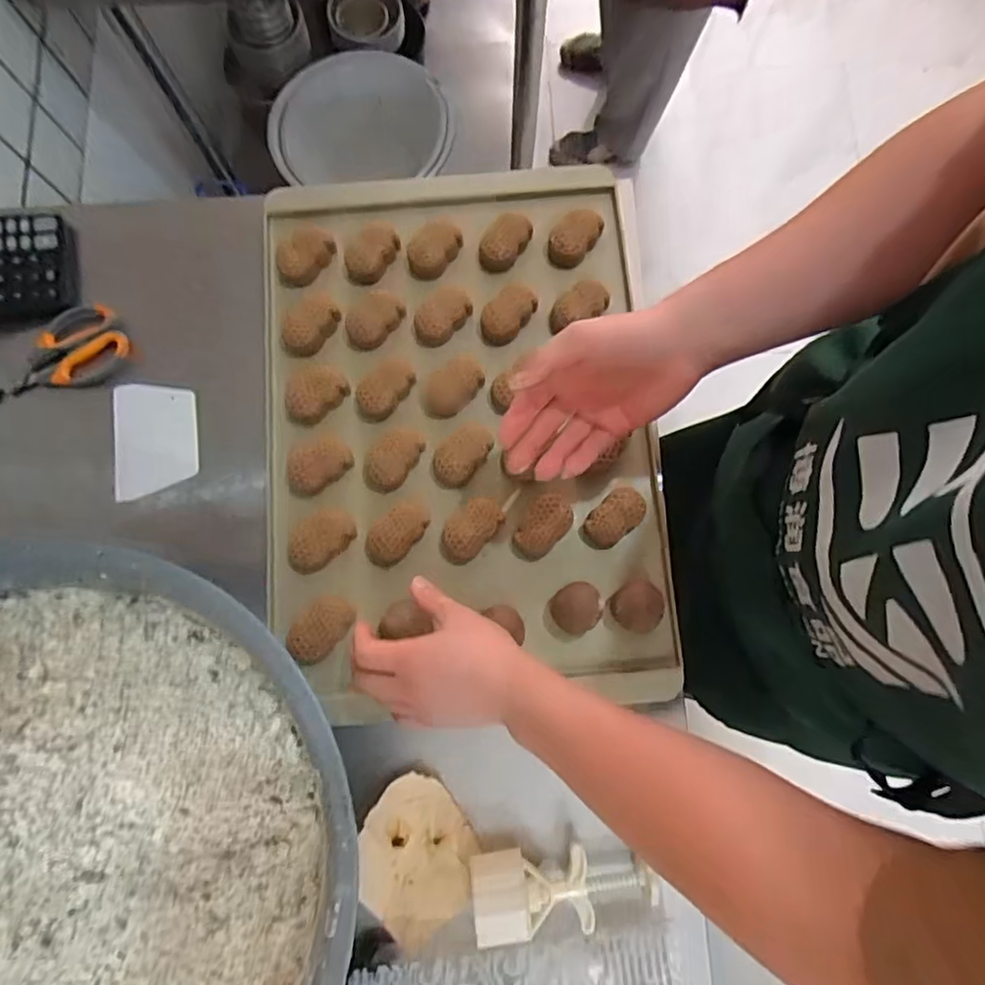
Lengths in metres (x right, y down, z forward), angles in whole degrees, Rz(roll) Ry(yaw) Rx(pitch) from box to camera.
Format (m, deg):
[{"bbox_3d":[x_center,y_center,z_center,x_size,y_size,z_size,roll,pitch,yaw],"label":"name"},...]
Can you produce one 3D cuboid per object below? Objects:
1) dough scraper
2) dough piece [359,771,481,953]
[{"bbox_3d":[-0.366,-0.059,0.649,0.085,0.007,0.125,-9,76,-7],"label":"dough scraper"},{"bbox_3d":[-0.074,0.344,0.563,0.117,0.035,0.129,-38,80,-6],"label":"dough piece"}]

